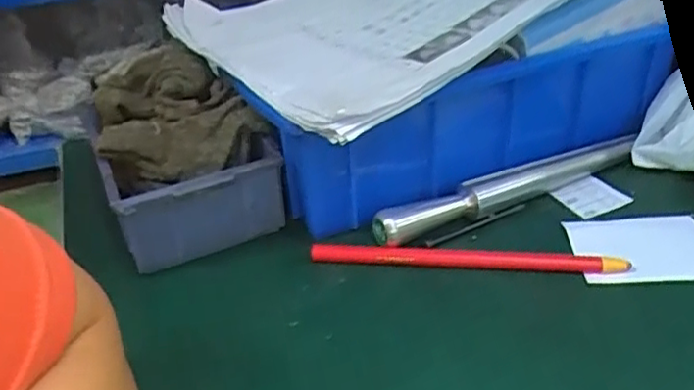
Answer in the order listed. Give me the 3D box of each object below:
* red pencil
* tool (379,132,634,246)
[{"bbox_3d":[0.065,0.034,0.357,0.166,0.010,0.013,2,34,8],"label":"red pencil"},{"bbox_3d":[0.101,-0.002,0.398,0.184,0.020,0.019,-17,36,-20],"label":"tool"}]

